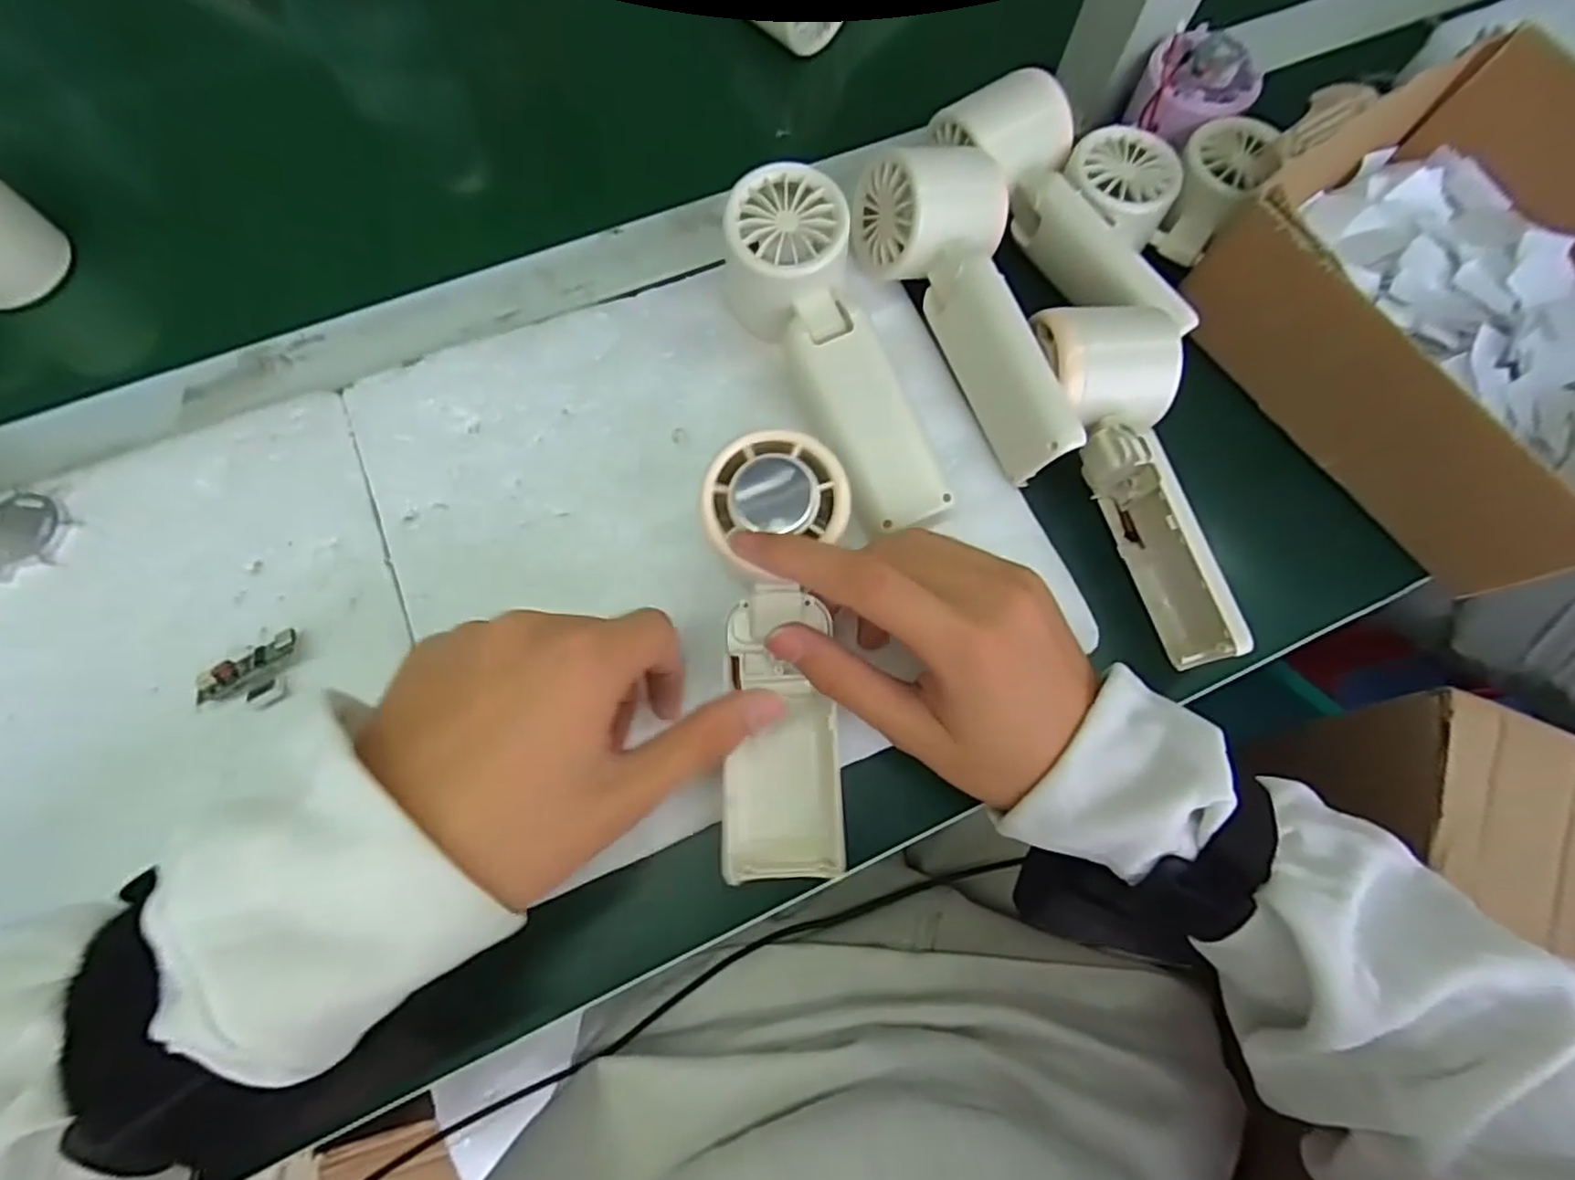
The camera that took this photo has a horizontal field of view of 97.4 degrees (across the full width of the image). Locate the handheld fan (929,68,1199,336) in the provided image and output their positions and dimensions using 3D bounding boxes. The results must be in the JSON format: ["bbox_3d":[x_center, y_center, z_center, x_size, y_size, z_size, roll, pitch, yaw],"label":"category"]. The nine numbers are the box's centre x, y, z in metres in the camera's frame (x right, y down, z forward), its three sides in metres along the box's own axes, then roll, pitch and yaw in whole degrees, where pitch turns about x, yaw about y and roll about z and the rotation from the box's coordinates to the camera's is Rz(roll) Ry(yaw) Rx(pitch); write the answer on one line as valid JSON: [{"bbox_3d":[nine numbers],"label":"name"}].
[{"bbox_3d":[0.143,-0.190,0.340,0.060,0.044,0.162,-42,79,-13],"label":"handheld fan"}]

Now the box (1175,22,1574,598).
[{"bbox_3d":[0.329,-0.139,0.325,0.209,0.069,0.208,-38,78,-12],"label":"box"}]

